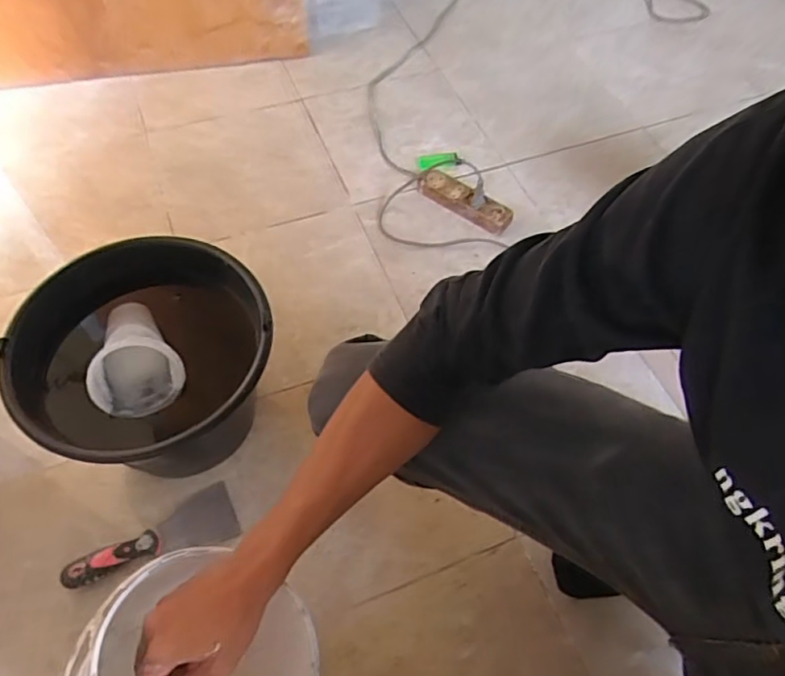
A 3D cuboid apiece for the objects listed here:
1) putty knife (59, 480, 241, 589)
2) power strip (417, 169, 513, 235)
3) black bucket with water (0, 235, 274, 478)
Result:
[{"bbox_3d":[-0.283,0.244,0.696,0.194,0.027,0.071,-25,64,-18],"label":"putty knife"},{"bbox_3d":[0.123,-0.234,1.006,0.169,0.034,0.049,31,62,14],"label":"power strip"},{"bbox_3d":[-0.278,0.045,0.708,0.268,0.199,0.251,2,59,-3],"label":"black bucket with water"}]

